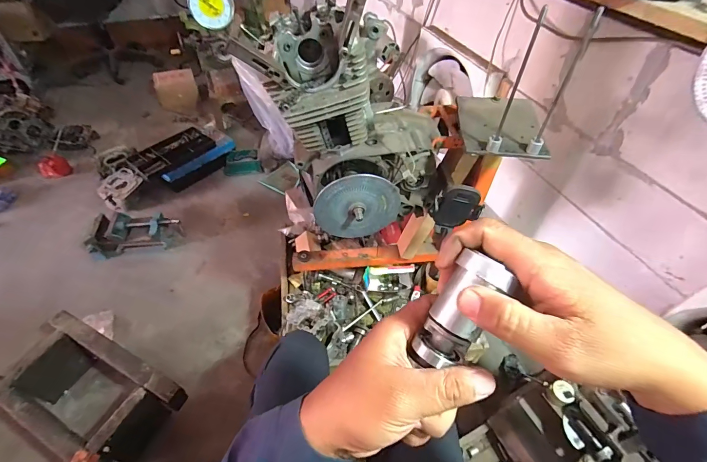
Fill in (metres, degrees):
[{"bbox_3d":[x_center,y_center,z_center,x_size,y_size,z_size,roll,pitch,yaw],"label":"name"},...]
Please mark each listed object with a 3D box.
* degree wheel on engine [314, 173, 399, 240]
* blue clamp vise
[{"bbox_3d":[0.009,-0.035,0.623,0.148,0.138,0.025,-6,50,-8],"label":"degree wheel on engine"},{"bbox_3d":[-0.899,0.022,1.455,0.330,0.118,0.147,-5,50,-8],"label":"blue clamp vise"}]

